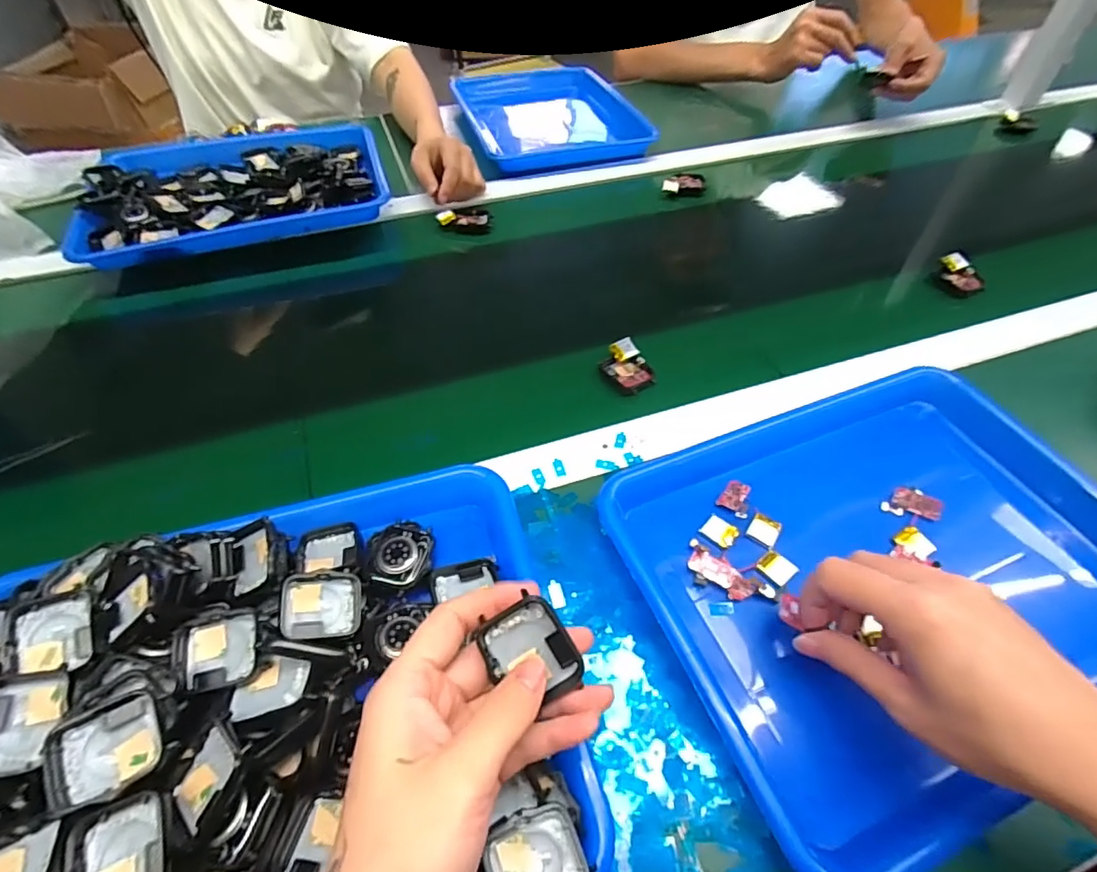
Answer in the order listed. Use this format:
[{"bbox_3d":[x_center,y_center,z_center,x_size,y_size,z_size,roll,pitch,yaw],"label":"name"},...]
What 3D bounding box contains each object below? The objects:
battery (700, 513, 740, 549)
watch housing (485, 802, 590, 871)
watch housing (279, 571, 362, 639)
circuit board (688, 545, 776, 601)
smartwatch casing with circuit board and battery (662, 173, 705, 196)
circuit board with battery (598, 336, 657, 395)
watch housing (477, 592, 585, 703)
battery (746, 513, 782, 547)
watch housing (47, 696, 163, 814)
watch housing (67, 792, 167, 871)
[{"bbox_3d":[0.119,0.067,0.370,0.022,0.004,0.018,34,59,23],"label":"battery"},{"bbox_3d":[-0.006,0.193,0.242,0.041,0.008,0.038,-16,56,-13],"label":"watch housing"},{"bbox_3d":[-0.131,0.098,0.309,0.043,0.007,0.036,8,67,-28],"label":"watch housing"},{"bbox_3d":[0.117,0.092,0.347,0.054,0.006,0.017,29,57,21],"label":"circuit board"},{"bbox_3d":[0.177,-0.328,0.695,0.058,0.017,0.030,-4,52,-3],"label":"smartwatch casing with circuit board and battery"},{"bbox_3d":[0.068,-0.062,0.476,0.043,0.017,0.050,-26,57,-20],"label":"circuit board with battery"},{"bbox_3d":[-0.007,0.097,0.241,0.036,0.008,0.042,-31,86,5],"label":"watch housing"},{"bbox_3d":[0.151,0.065,0.372,0.020,0.004,0.021,28,57,20],"label":"battery"},{"bbox_3d":[-0.194,0.138,0.235,0.039,0.015,0.036,-19,55,-15],"label":"watch housing"},{"bbox_3d":[-0.176,0.175,0.222,0.035,0.013,0.042,-20,55,-15],"label":"watch housing"}]

